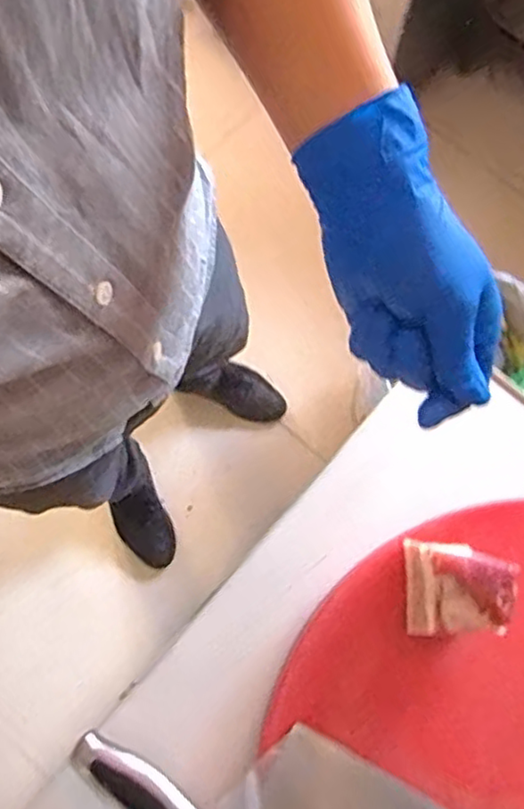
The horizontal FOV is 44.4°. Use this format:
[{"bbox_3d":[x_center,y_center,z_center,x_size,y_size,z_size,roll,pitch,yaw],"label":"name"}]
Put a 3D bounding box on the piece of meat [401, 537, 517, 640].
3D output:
[{"bbox_3d":[0.132,0.124,0.426,0.065,0.043,0.066,3,76,-1],"label":"piece of meat"}]

